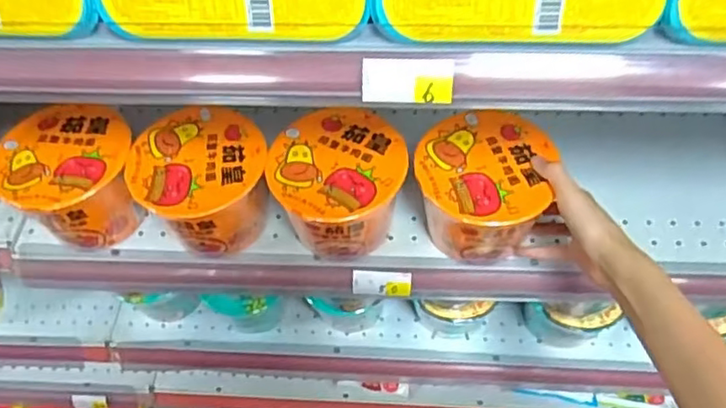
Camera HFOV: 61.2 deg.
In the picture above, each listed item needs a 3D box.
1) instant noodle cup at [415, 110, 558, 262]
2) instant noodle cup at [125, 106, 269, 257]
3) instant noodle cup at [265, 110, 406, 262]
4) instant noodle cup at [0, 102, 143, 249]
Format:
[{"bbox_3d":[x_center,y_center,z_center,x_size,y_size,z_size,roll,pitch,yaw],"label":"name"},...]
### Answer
[{"bbox_3d":[0.116,-0.010,0.614,0.119,0.100,0.122,-2,55,2],"label":"instant noodle cup"},{"bbox_3d":[-0.160,-0.019,0.632,0.125,0.100,0.125,-2,55,2],"label":"instant noodle cup"},{"bbox_3d":[-0.023,-0.016,0.626,0.128,0.101,0.123,-2,55,2],"label":"instant noodle cup"},{"bbox_3d":[-0.294,-0.023,0.643,0.126,0.106,0.121,-2,55,2],"label":"instant noodle cup"}]

